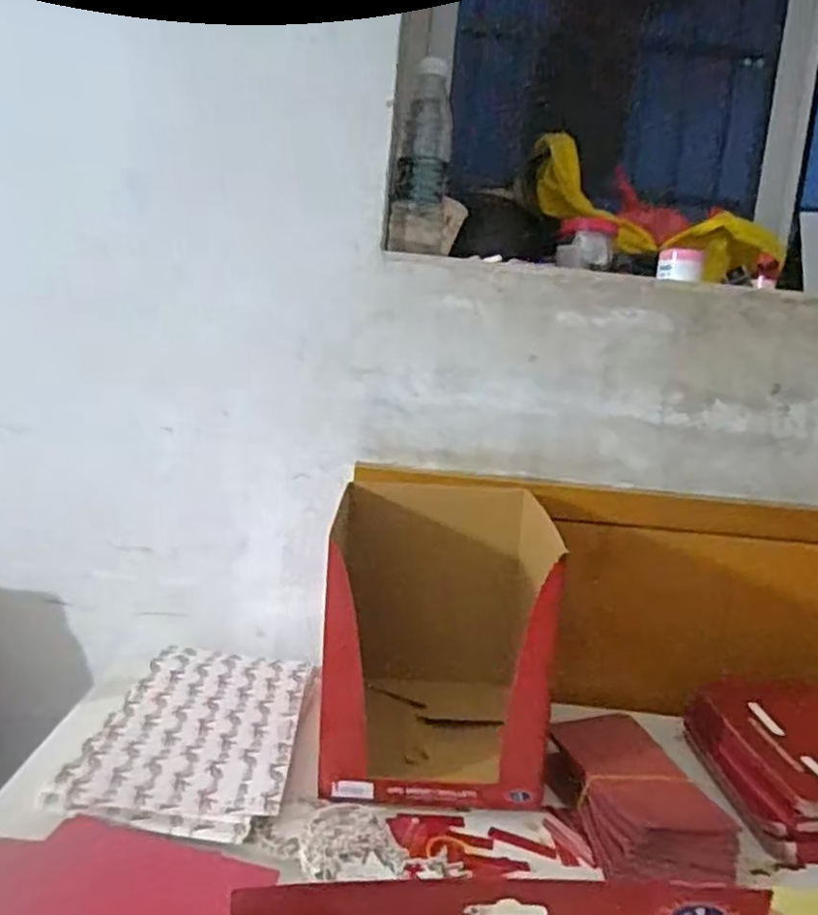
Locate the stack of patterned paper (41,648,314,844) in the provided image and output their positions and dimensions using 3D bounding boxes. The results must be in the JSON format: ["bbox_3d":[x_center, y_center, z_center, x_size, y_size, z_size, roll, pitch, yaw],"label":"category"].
[{"bbox_3d":[-0.201,0.265,0.714,0.186,0.022,0.275,6,9,2],"label":"stack of patterned paper"}]

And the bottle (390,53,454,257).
[{"bbox_3d":[0.020,-0.362,0.872,0.069,0.224,0.061,6,9,4],"label":"bottle"}]

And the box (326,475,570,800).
[{"bbox_3d":[0.031,0.172,0.737,0.218,0.241,0.251,5,9,-3],"label":"box"}]

